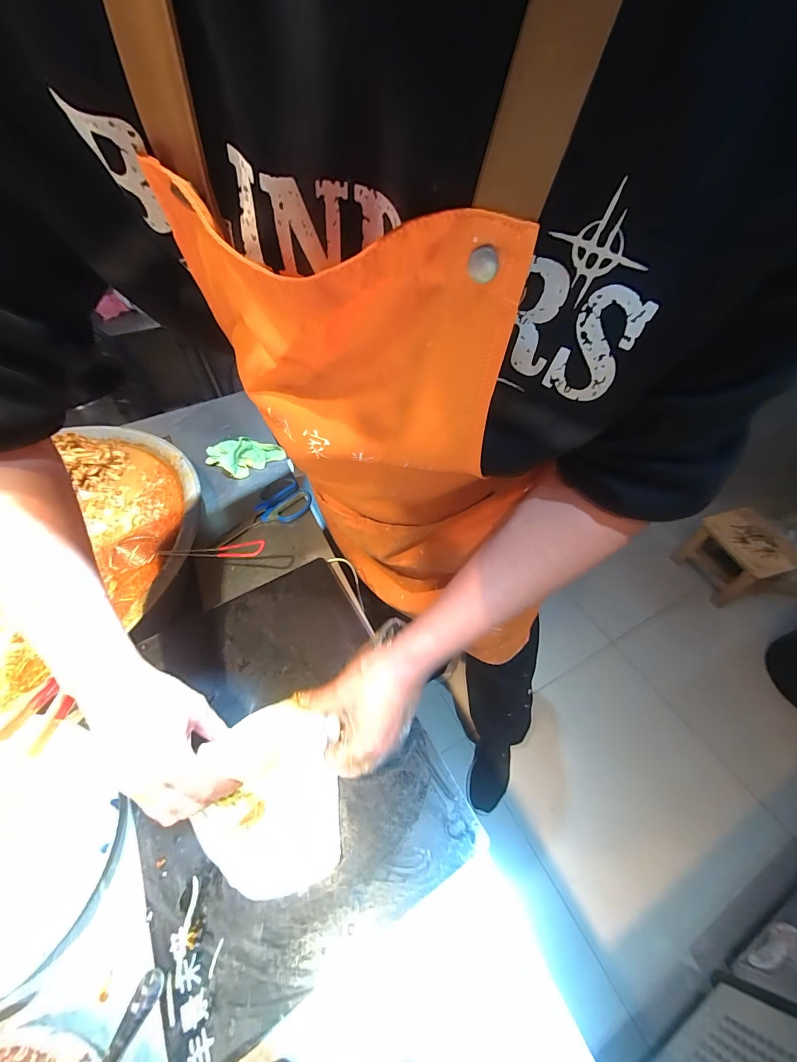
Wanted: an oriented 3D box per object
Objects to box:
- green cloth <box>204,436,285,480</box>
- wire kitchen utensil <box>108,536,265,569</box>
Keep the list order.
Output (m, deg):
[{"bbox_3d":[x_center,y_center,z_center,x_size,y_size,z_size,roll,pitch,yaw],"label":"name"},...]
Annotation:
[{"bbox_3d":[-0.307,-0.147,0.749,0.157,0.034,0.094,2,52,4],"label":"green cloth"},{"bbox_3d":[-0.305,0.030,0.547,0.281,0.024,0.052,0,50,20],"label":"wire kitchen utensil"}]

